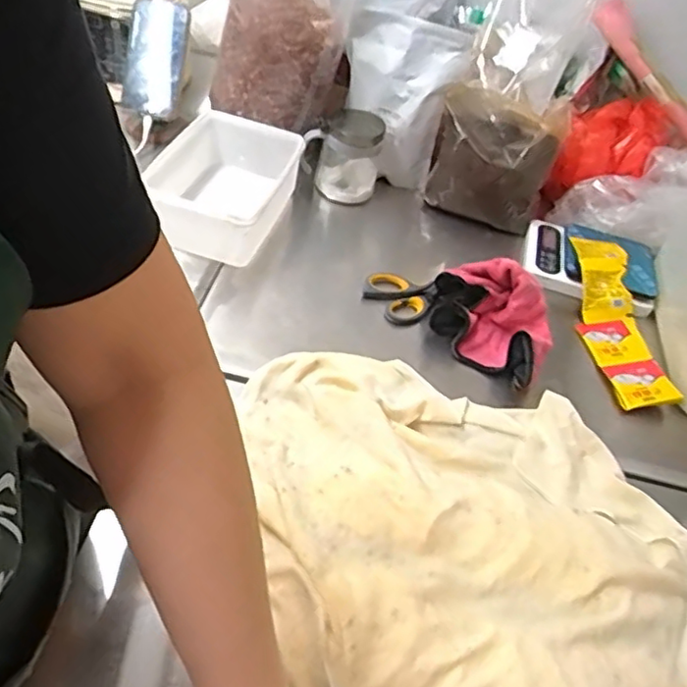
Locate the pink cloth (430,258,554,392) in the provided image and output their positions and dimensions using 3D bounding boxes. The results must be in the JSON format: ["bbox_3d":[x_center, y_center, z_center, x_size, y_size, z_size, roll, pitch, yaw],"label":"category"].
[{"bbox_3d":[0.169,-0.034,0.710,0.142,0.066,0.120,24,45,10],"label":"pink cloth"}]

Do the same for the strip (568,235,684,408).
[{"bbox_3d":[0.333,-0.040,0.770,0.073,0.037,0.274,8,45,-6],"label":"strip"}]

